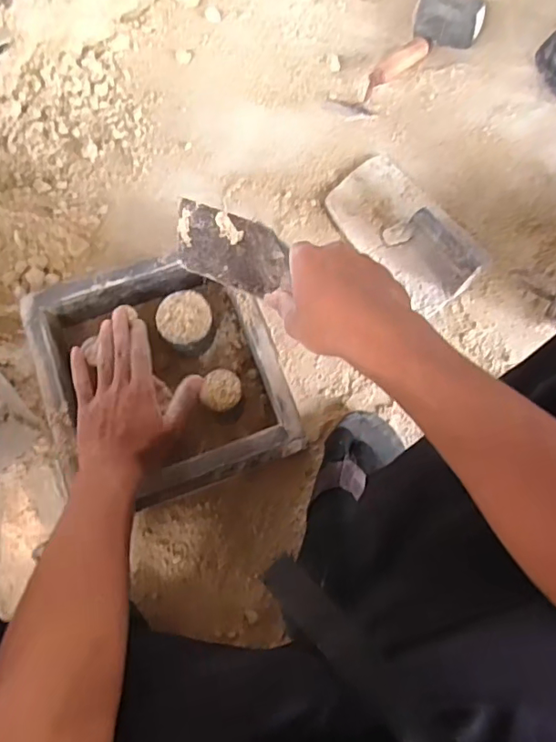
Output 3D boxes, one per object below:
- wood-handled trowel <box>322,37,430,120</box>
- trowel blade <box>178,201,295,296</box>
[{"bbox_3d":[0.166,-0.443,0.793,0.198,0.044,0.062,-42,80,-13],"label":"wood-handled trowel"},{"bbox_3d":[-0.044,-0.111,0.491,0.122,0.068,0.005,25,37,24],"label":"trowel blade"}]

